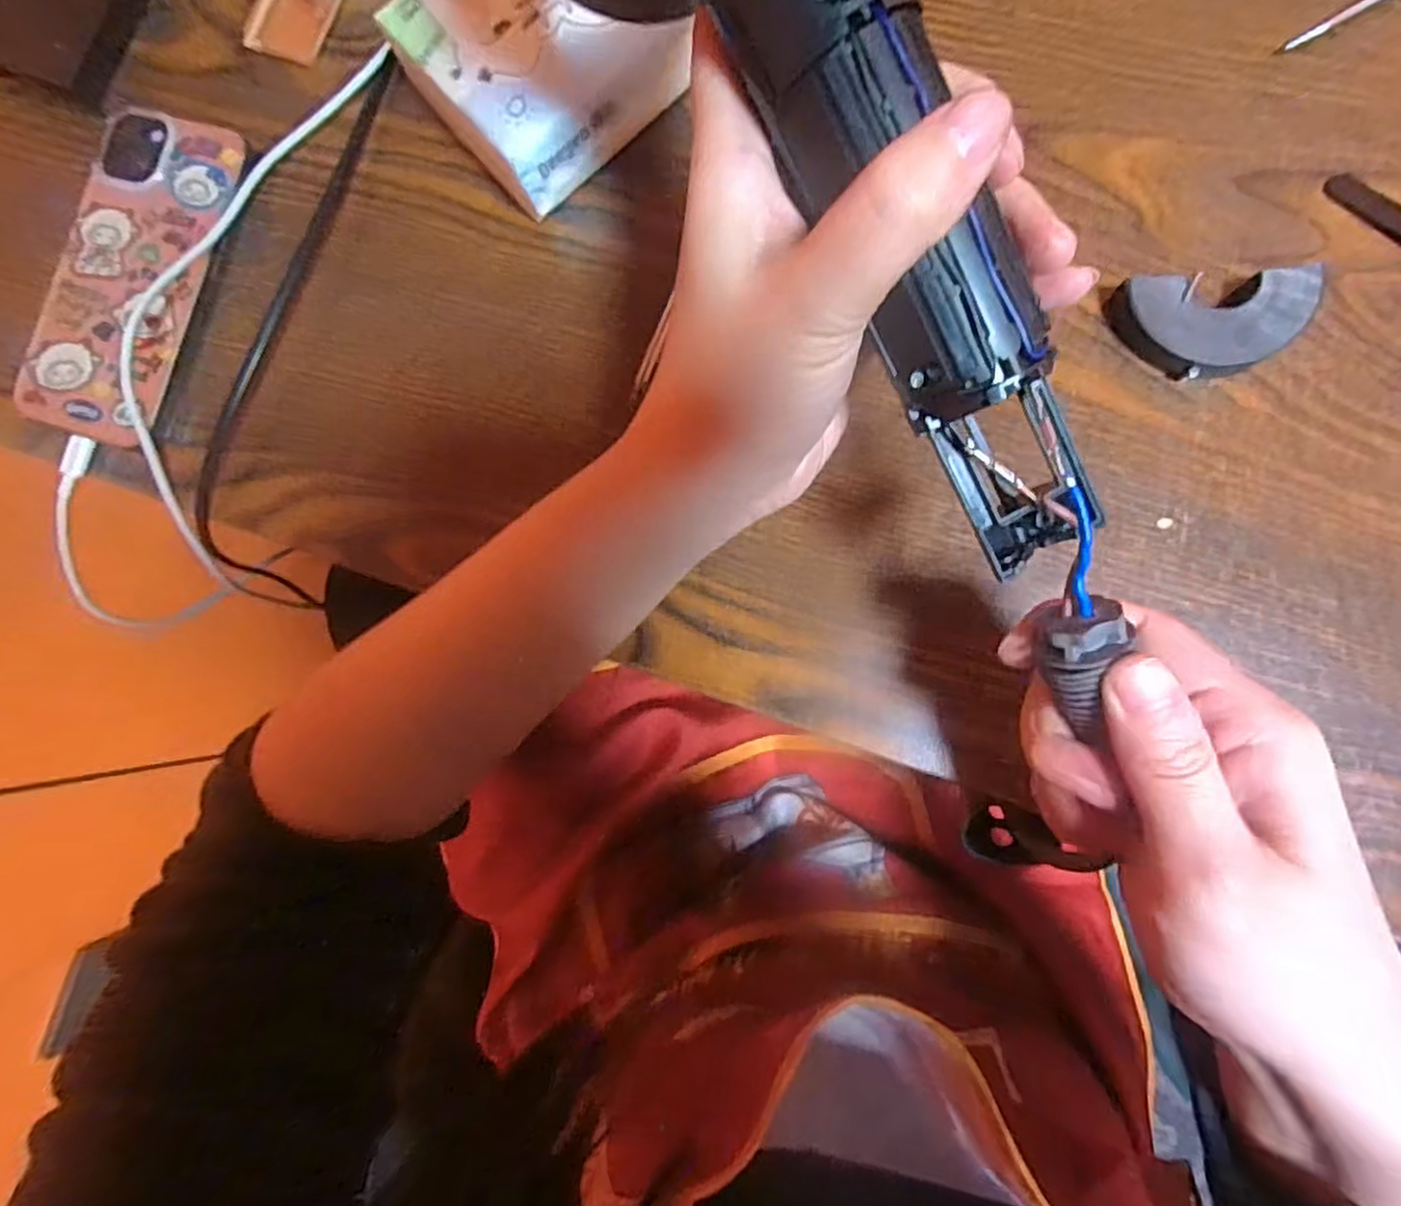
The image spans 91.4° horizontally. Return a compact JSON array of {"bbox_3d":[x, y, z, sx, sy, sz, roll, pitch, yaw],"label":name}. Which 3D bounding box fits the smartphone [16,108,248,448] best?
[{"bbox_3d":[-0.236,-0.136,0.281,0.062,0.015,0.135,13,86,1],"label":"smartphone"}]

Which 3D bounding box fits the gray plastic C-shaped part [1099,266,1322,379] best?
[{"bbox_3d":[0.179,-0.097,0.242,0.060,0.016,0.034,2,87,7],"label":"gray plastic C-shaped part"}]

